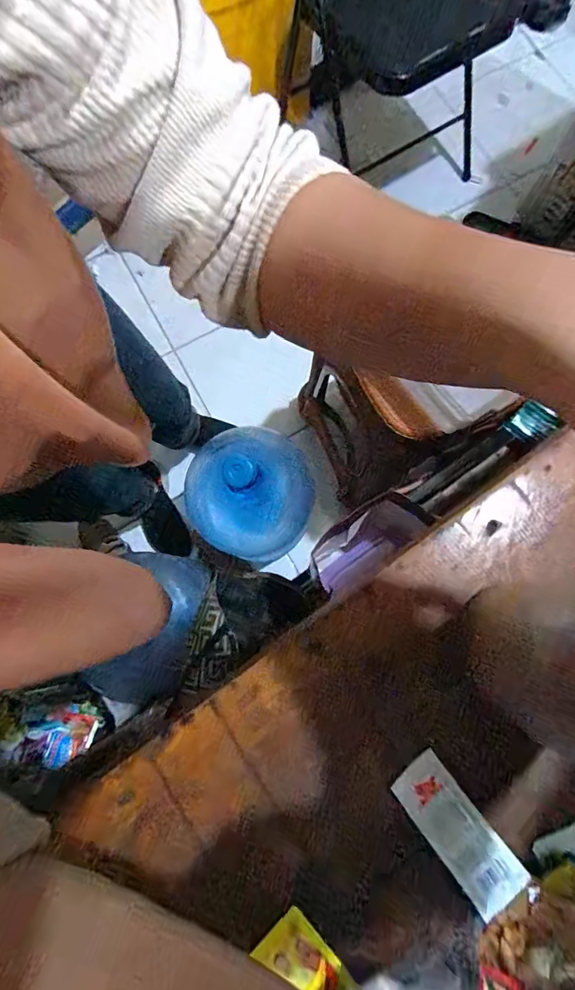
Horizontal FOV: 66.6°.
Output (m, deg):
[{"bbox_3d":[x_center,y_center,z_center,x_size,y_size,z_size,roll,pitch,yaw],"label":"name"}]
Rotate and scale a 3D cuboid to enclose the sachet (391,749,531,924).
[{"bbox_3d":[0.098,0.194,0.254,0.035,0.005,0.076,-37,66,-7],"label":"sachet"}]

